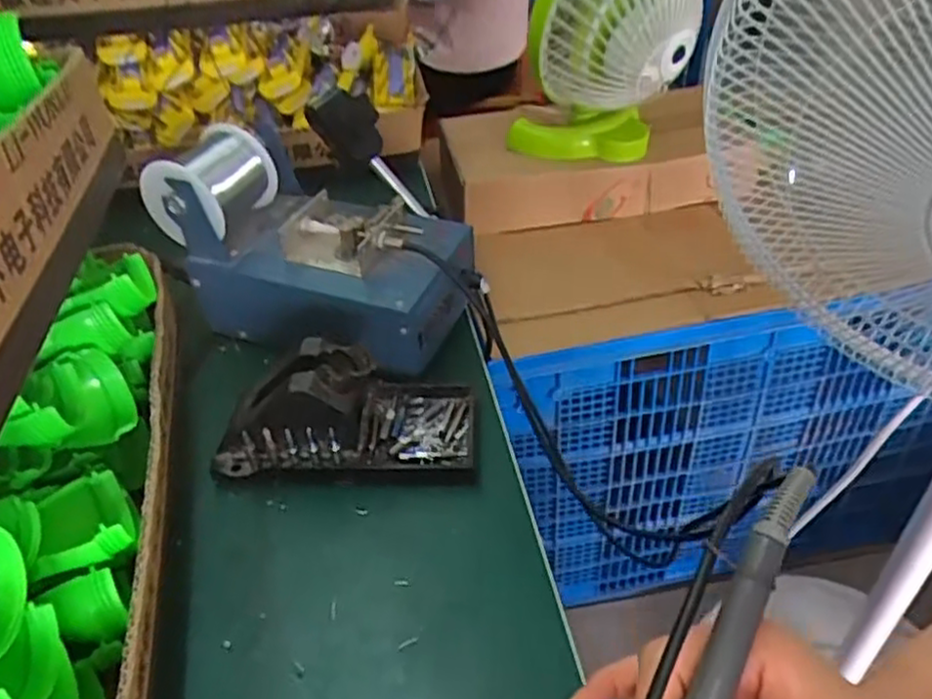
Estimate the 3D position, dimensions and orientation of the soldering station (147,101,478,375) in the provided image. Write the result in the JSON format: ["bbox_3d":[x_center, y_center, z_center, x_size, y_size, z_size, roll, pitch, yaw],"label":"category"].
[{"bbox_3d":[-0.105,-0.080,0.526,0.207,0.120,0.110,15,43,17],"label":"soldering station"}]

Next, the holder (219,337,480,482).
[{"bbox_3d":[-0.072,0.031,0.451,0.152,0.068,0.079,1,41,2],"label":"holder"}]

